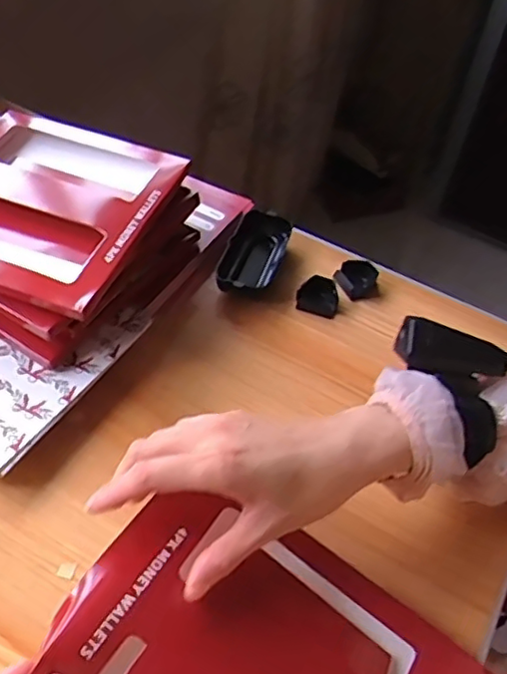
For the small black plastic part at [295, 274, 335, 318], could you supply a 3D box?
[{"bbox_3d":[0.060,-0.039,0.585,0.037,0.020,0.036,9,49,1],"label":"small black plastic part"}]

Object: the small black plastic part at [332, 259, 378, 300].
[{"bbox_3d":[0.103,-0.058,0.609,0.043,0.020,0.038,-33,60,-30],"label":"small black plastic part"}]

